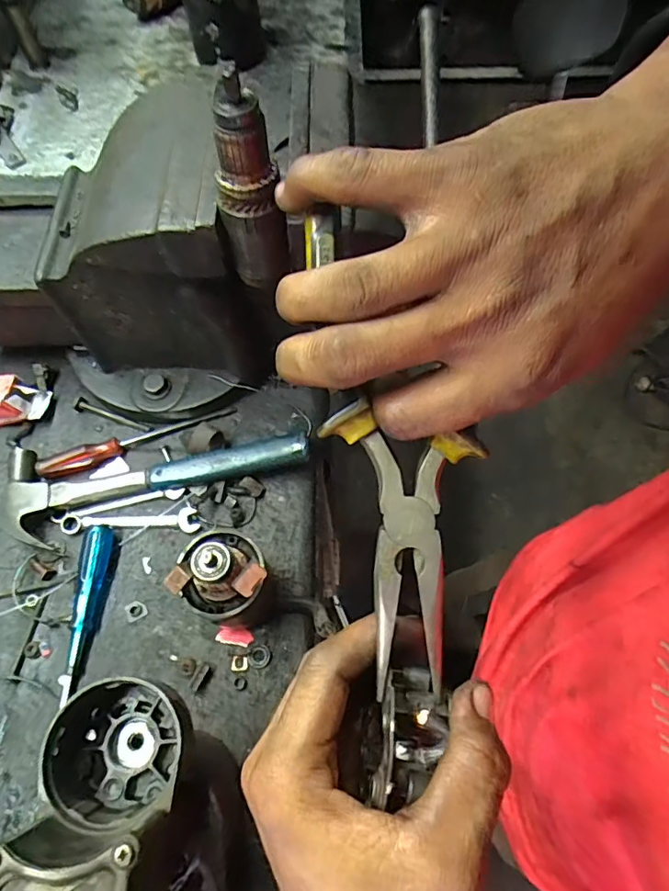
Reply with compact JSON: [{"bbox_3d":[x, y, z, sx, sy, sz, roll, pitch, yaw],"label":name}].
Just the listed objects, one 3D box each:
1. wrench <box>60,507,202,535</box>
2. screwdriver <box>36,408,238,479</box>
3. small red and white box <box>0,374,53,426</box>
[{"bbox_3d":[-0.221,0.081,0.559,0.147,0.015,0.023,0,64,0],"label":"wrench"},{"bbox_3d":[-0.224,-0.008,0.596,0.219,0.024,0.020,-21,66,-10],"label":"screwdriver"},{"bbox_3d":[-0.390,-0.051,0.603,0.095,0.054,0.046,1,64,0],"label":"small red and white box"}]

